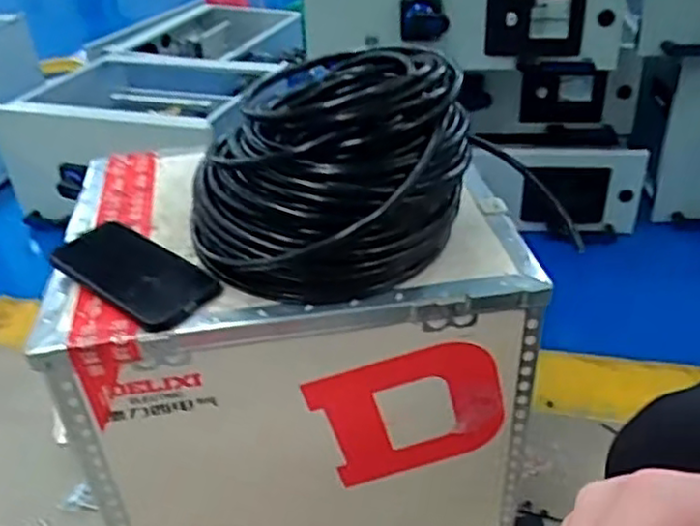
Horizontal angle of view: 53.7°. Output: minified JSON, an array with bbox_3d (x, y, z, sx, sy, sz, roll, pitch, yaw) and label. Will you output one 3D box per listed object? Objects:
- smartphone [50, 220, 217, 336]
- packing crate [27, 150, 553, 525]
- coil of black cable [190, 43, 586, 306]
[{"bbox_3d":[-0.198,0.007,0.633,0.170,0.014,0.078,24,46,29],"label":"smartphone"},{"bbox_3d":[-0.059,0.105,0.820,0.429,0.370,0.321,-7,35,-5],"label":"packing crate"},{"bbox_3d":[-0.017,-0.086,0.633,0.242,0.153,0.200,-31,43,-33],"label":"coil of black cable"}]

